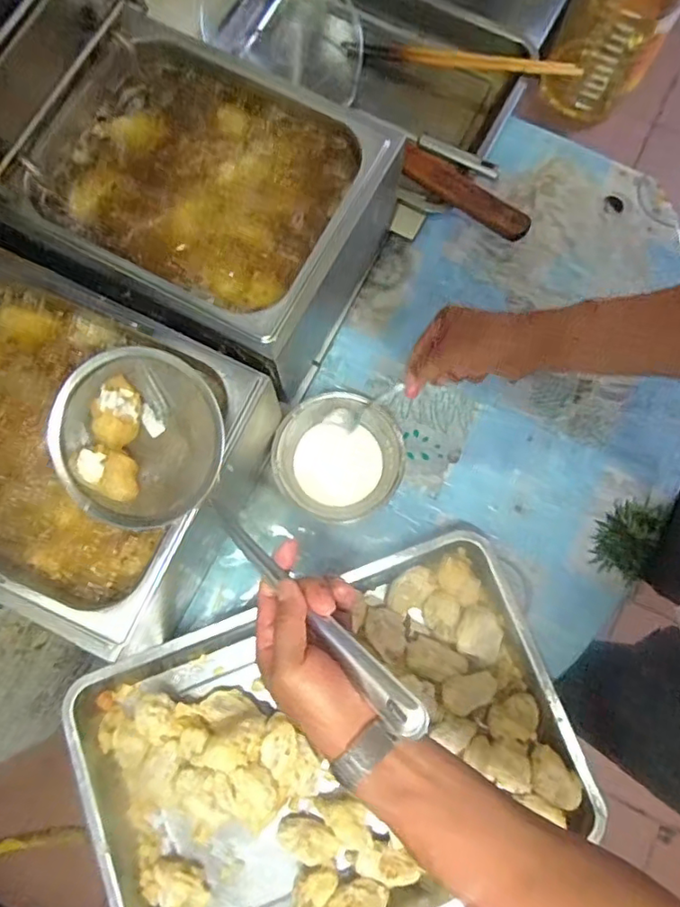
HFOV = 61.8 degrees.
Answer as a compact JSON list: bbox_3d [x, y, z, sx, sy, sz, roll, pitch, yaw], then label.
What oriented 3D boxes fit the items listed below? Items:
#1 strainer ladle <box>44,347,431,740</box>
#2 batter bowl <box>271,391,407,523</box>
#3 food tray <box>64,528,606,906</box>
[{"bbox_3d":[-0.079,0.060,0.448,0.373,0.069,0.147,38,81,19],"label":"strainer ladle"},{"bbox_3d":[-0.001,0.007,0.670,0.143,0.053,0.142,0,78,1],"label":"batter bowl"},{"bbox_3d":[-0.008,0.321,0.597,0.503,0.077,0.345,-21,78,-3],"label":"food tray"}]

